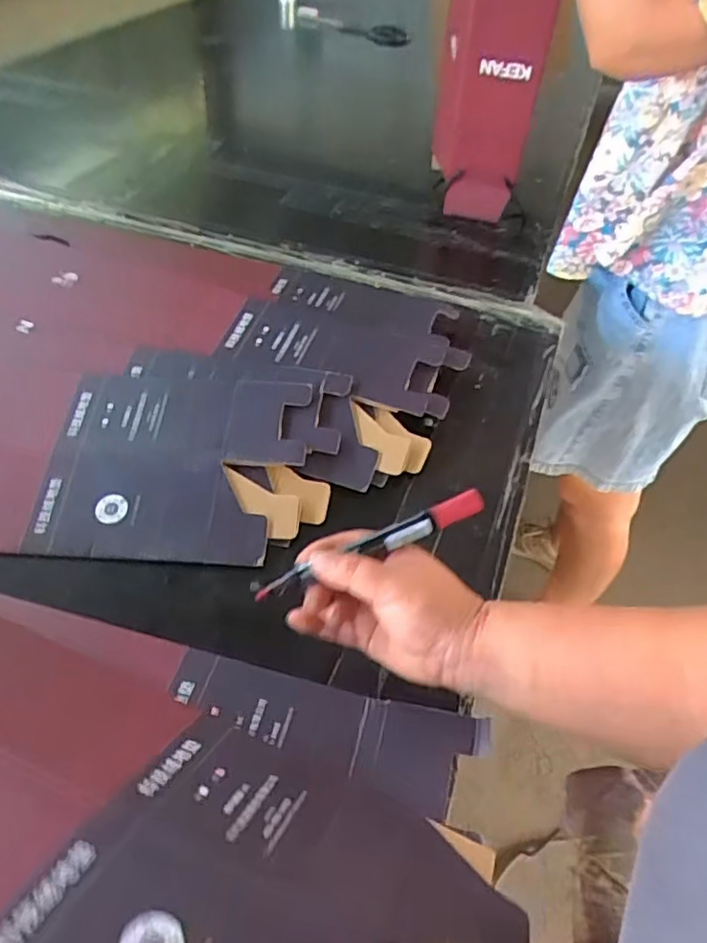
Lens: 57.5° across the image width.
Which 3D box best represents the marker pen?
[{"bbox_3d":[0.012,0.050,0.436,0.163,0.017,0.012,-22,51,-6],"label":"marker pen"}]

